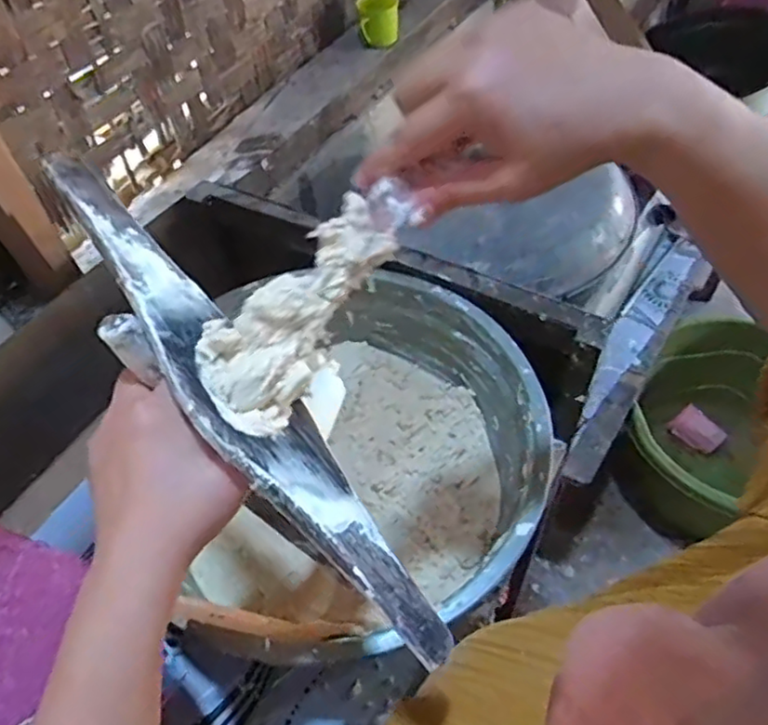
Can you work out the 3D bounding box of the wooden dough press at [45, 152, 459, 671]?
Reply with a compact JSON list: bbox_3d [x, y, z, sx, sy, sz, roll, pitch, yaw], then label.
[{"bbox_3d":[-0.074,0.014,0.302,0.050,0.030,0.299,-36,78,-21],"label":"wooden dough press"}]

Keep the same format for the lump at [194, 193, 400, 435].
[{"bbox_3d":[-0.040,-0.024,0.310,0.043,0.035,0.117,34,82,24],"label":"lump"}]

